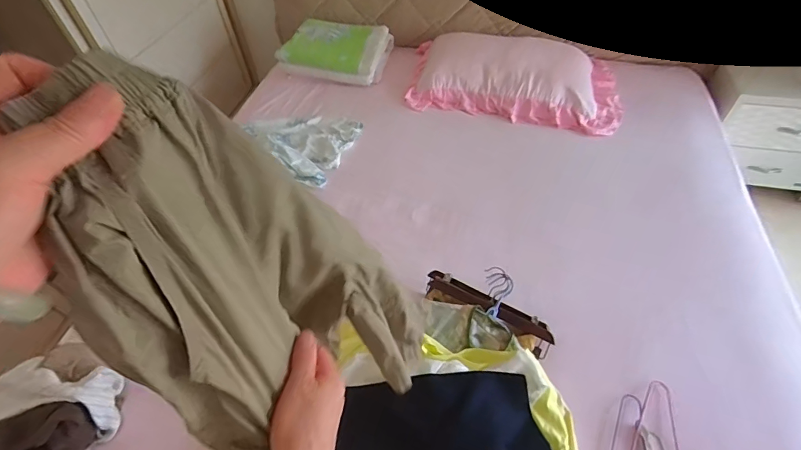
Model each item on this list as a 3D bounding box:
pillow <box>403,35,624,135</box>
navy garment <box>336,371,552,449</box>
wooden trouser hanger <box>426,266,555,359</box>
[{"bbox_3d":[0.423,-0.581,1.598,0.793,0.138,0.425,10,52,12],"label":"pillow"},{"bbox_3d":[0.119,0.406,0.788,0.456,0.045,0.243,1,50,5],"label":"navy garment"},{"bbox_3d":[0.218,0.182,1.022,0.329,0.080,0.129,25,57,22],"label":"wooden trouser hanger"}]

